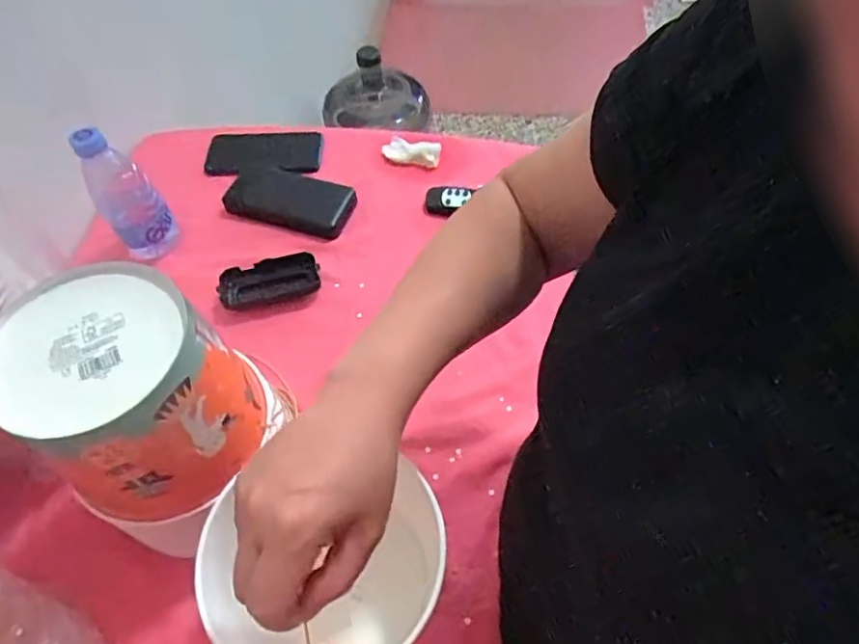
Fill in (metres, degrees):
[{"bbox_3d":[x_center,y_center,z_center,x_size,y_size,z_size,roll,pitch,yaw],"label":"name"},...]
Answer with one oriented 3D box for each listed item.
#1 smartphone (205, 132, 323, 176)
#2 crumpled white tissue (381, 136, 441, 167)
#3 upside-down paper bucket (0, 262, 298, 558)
[{"bbox_3d":[-0.225,-0.236,0.806,0.153,0.012,0.090,-2,57,2],"label":"smartphone"},{"bbox_3d":[-0.023,-0.231,0.795,0.078,0.017,0.034,14,59,12],"label":"crumpled white tissue"},{"bbox_3d":[-0.218,0.051,0.435,0.147,0.135,0.132,30,63,20],"label":"upside-down paper bucket"}]

